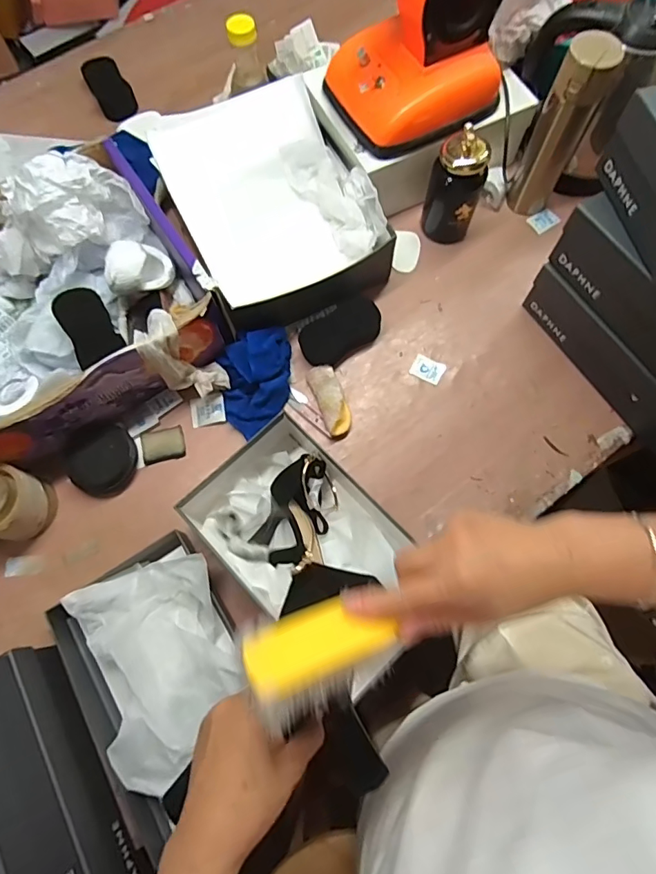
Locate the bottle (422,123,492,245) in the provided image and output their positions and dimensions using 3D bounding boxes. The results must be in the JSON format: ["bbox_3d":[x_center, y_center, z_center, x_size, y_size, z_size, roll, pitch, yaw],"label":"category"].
[{"bbox_3d":[0.187,-0.365,0.706,0.073,0.162,0.062,5,72,2],"label":"bottle"}]

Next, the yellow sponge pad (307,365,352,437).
[{"bbox_3d":[0.004,-0.053,0.686,0.039,0.025,0.105,-21,73,-6],"label":"yellow sponge pad"}]

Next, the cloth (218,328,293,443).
[{"bbox_3d":[-0.098,-0.078,0.677,0.100,0.060,0.138,-10,72,-3],"label":"cloth"}]

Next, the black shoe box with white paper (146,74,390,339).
[{"bbox_3d":[-0.081,-0.343,0.731,0.260,0.127,0.324,-23,74,-7],"label":"black shoe box with white paper"}]

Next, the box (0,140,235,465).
[{"bbox_3d":[-0.377,-0.162,0.644,0.405,0.172,0.346,-27,74,-8],"label":"box"}]

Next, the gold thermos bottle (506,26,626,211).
[{"bbox_3d":[0.329,-0.433,0.689,0.070,0.236,0.078,27,74,9],"label":"gold thermos bottle"}]

